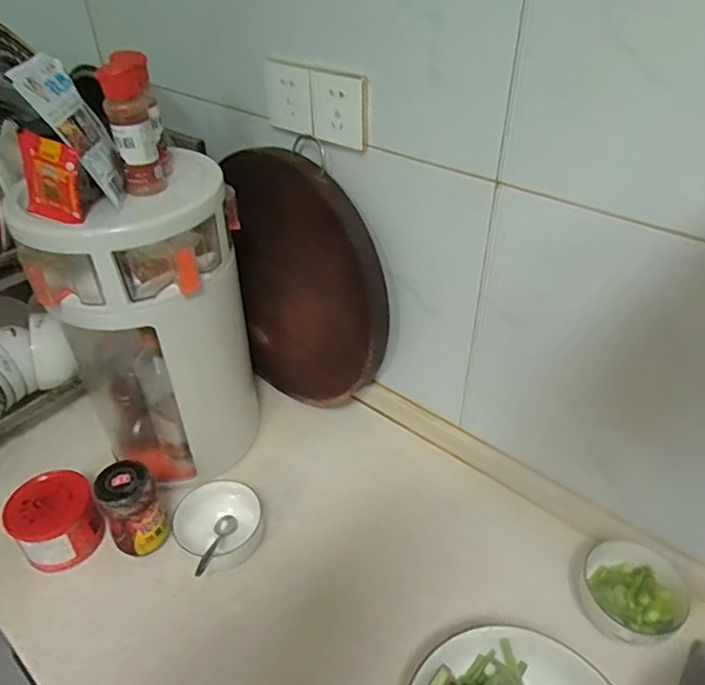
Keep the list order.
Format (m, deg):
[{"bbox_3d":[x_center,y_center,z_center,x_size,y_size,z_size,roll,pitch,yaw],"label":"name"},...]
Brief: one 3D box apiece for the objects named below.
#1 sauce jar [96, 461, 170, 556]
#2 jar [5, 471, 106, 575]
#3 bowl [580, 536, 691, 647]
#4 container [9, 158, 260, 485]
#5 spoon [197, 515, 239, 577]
[{"bbox_3d":[-0.269,0.209,0.699,0.060,0.130,0.065,0,39,0],"label":"sauce jar"},{"bbox_3d":[-0.365,0.221,0.701,0.090,0.088,0.091,0,39,0],"label":"jar"},{"bbox_3d":[0.320,0.284,0.648,0.102,0.042,0.117,14,42,17],"label":"bowl"},{"bbox_3d":[-0.260,-0.027,0.746,0.209,0.400,0.218,-20,43,-22],"label":"container"},{"bbox_3d":[-0.164,0.244,0.684,0.023,0.025,0.121,0,4,1],"label":"spoon"}]

